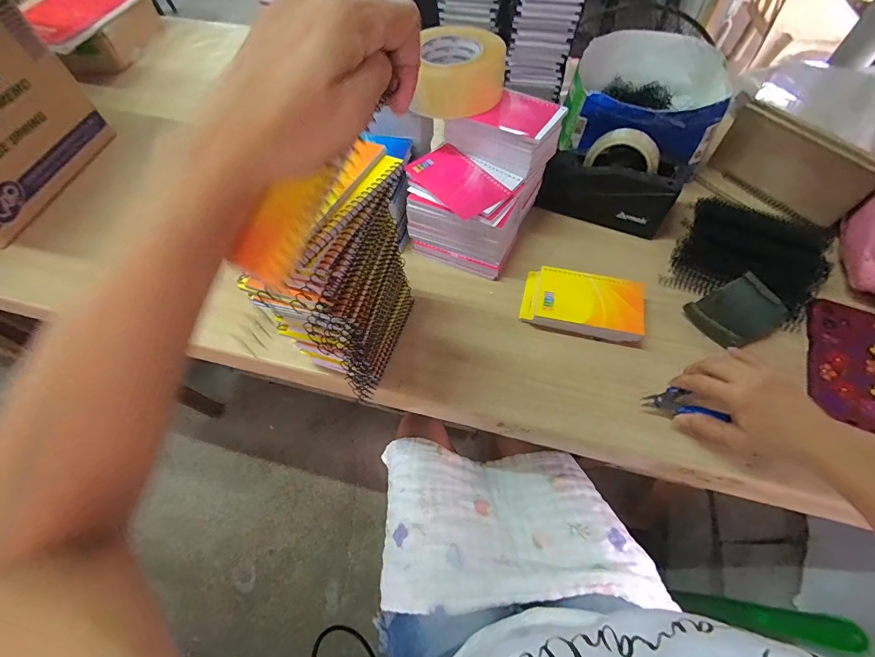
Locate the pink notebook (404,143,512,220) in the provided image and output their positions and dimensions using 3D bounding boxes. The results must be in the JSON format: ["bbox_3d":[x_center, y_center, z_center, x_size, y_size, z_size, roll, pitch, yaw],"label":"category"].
[{"bbox_3d":[0.024,-0.190,0.504,0.079,0.005,0.127,-35,64,-17],"label":"pink notebook"}]

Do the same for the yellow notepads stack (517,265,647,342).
[{"bbox_3d":[0.187,-0.026,0.514,0.146,0.039,0.094,13,61,10],"label":"yellow notepads stack"}]

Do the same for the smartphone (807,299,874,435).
[{"bbox_3d":[0.496,0.037,0.474,0.083,0.010,0.165,19,62,13],"label":"smartphone"}]

